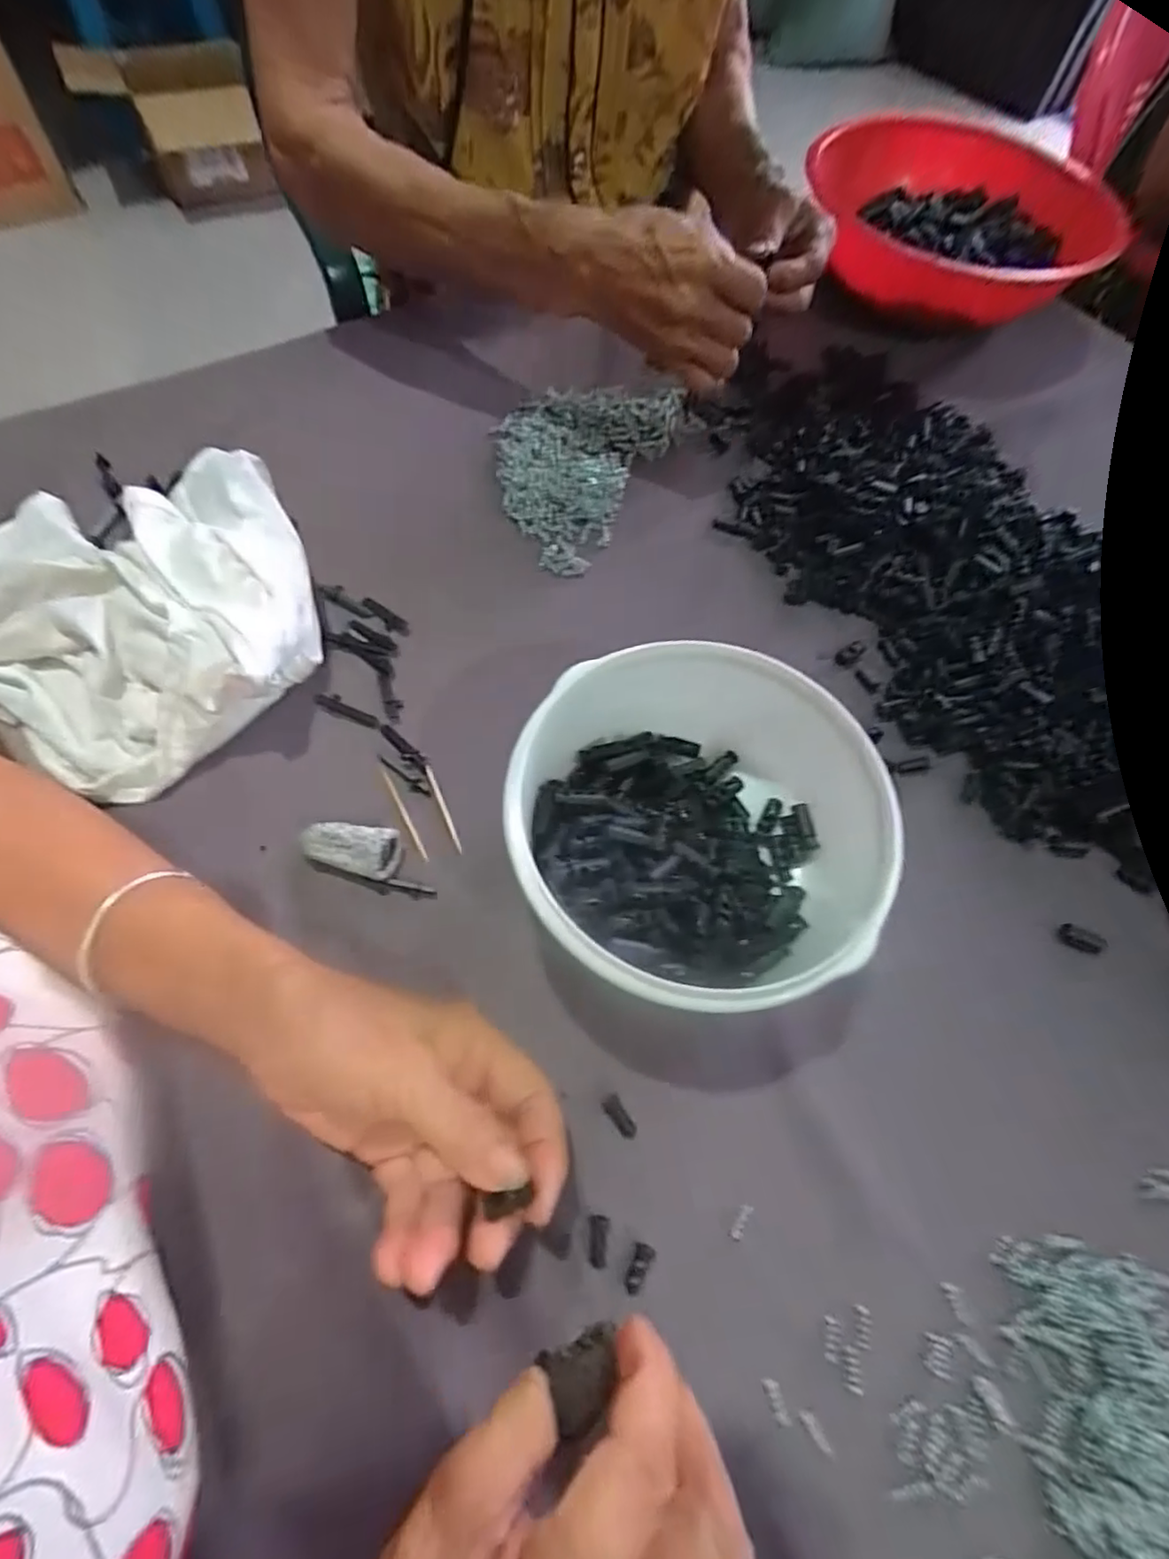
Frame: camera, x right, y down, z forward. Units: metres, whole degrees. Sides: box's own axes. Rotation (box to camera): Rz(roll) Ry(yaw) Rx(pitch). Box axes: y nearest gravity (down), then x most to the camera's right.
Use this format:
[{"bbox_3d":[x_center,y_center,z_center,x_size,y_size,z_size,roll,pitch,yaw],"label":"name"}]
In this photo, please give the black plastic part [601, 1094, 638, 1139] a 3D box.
[{"bbox_3d":[0.016,0.149,0.280,0.008,0.004,0.019,-35,71,-16],"label":"black plastic part"}]

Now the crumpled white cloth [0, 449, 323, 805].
[{"bbox_3d":[-0.266,-0.092,0.351,0.223,0.055,0.210,-9,66,-6],"label":"crumpled white cloth"}]

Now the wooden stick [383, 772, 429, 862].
[{"bbox_3d":[-0.094,0.019,0.335,0.004,0.004,0.057,-26,69,-13],"label":"wooden stick"}]

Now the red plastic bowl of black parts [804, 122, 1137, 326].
[{"bbox_3d":[0.317,-0.441,0.519,0.257,0.076,0.192,-5,65,-4],"label":"red plastic bowl of black parts"}]

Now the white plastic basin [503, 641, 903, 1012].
[{"bbox_3d":[0.056,0.023,0.297,0.173,0.075,0.158,1,65,-1],"label":"white plastic basin"}]

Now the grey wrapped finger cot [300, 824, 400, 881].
[{"bbox_3d":[-0.116,0.035,0.316,0.045,0.020,0.022,9,65,2],"label":"grey wrapped finger cot"}]

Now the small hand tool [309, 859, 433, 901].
[{"bbox_3d":[-0.107,0.051,0.315,0.065,0.009,0.007,12,65,4],"label":"small hand tool"}]

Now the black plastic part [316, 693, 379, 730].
[{"bbox_3d":[-0.134,-0.040,0.356,0.040,0.004,0.010,20,66,8],"label":"black plastic part"}]

